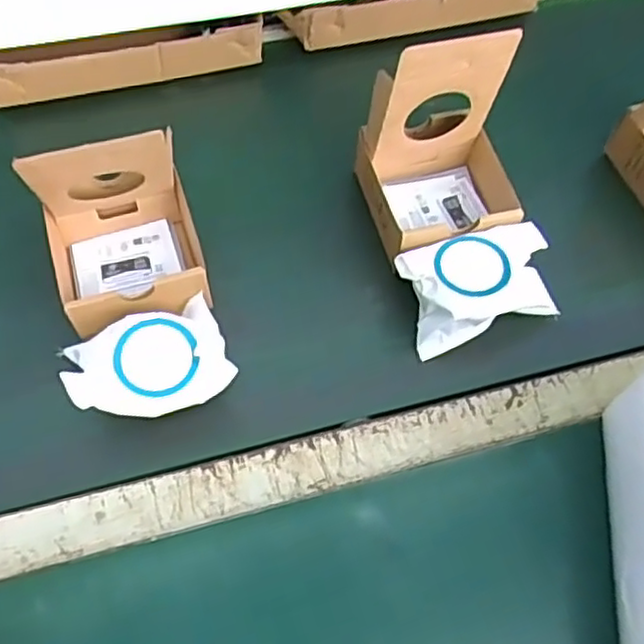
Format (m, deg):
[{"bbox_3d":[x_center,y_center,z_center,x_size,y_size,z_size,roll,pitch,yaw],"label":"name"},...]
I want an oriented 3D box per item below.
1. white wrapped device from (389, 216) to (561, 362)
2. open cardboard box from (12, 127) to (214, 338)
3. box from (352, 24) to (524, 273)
[{"bbox_3d":[0.112,-0.025,0.508,0.112,0.053,0.072,-16,62,-12],"label":"white wrapped device"},{"bbox_3d":[-0.139,-0.064,0.464,0.098,0.136,0.103,-16,63,-13],"label":"open cardboard box"},{"bbox_3d":[0.097,-0.123,0.505,0.113,0.143,0.114,-13,62,-11],"label":"box"}]

